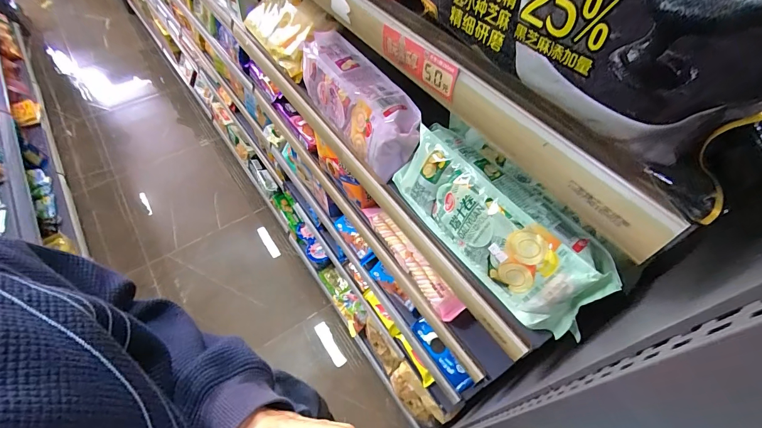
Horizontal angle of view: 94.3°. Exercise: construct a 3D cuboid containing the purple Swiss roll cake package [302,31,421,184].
[{"bbox_3d":[-0.037,-0.179,0.558,0.079,0.096,0.285,-27,59,-19],"label":"purple Swiss roll cake package"}]

